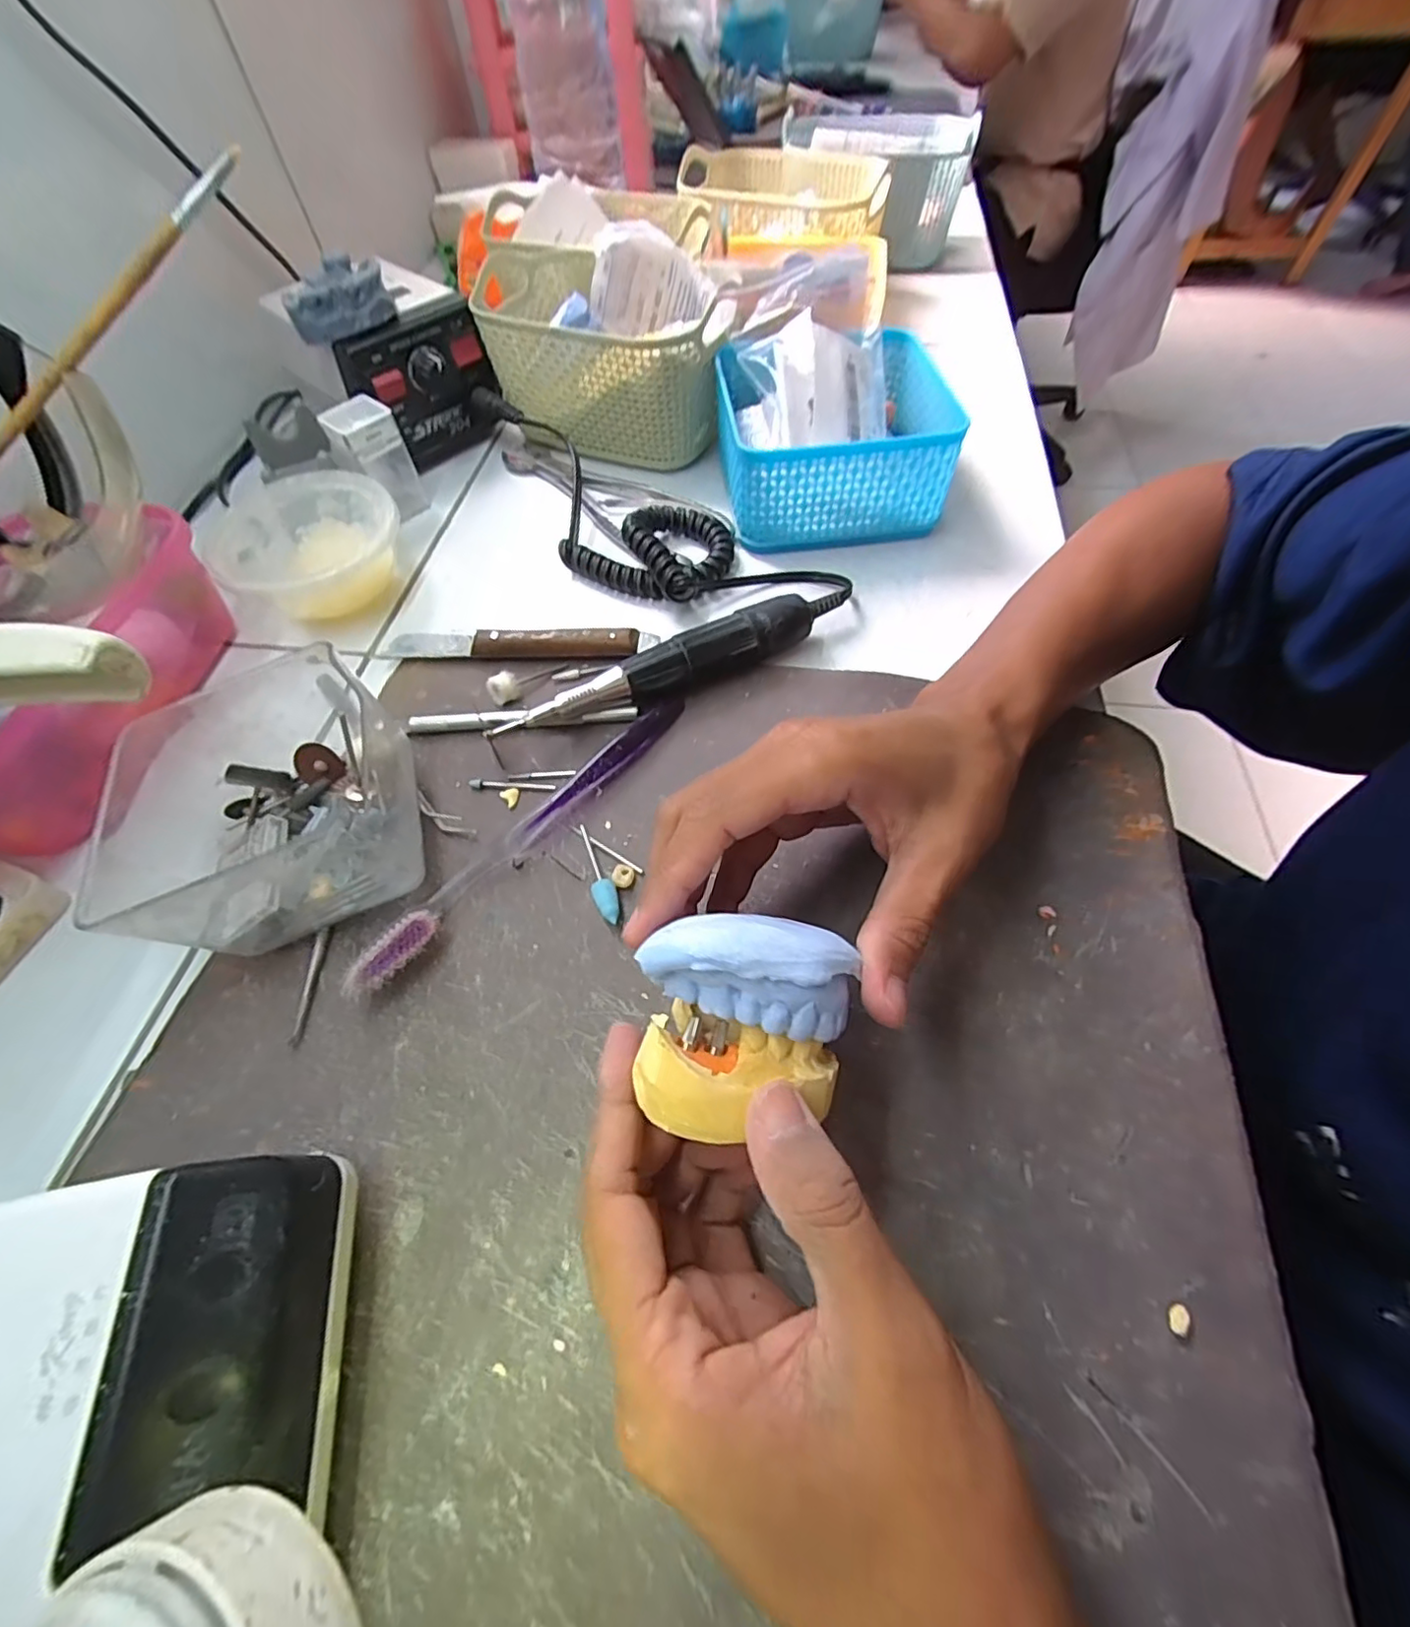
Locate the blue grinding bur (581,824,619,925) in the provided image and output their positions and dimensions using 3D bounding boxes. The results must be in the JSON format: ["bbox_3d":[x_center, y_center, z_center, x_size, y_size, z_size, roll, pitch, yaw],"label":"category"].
[{"bbox_3d":[-0.046,0.025,0.265,0.010,0.010,0.050,-18,59,-8],"label":"blue grinding bur"}]

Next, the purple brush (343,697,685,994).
[{"bbox_3d":[-0.075,0.003,0.275,0.018,0.018,0.188,33,66,21],"label":"purple brush"}]

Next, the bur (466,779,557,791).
[{"bbox_3d":[-0.093,-0.015,0.294,0.041,0.004,0.004,0,59,1],"label":"bur"}]

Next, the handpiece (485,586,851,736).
[{"bbox_3d":[-0.009,-0.078,0.316,0.195,0.027,0.027,-22,60,-11],"label":"handpiece"}]

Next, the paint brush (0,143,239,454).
[{"bbox_3d":[-0.272,-0.221,0.277,0.011,0.008,0.195,37,88,21],"label":"paint brush"}]

